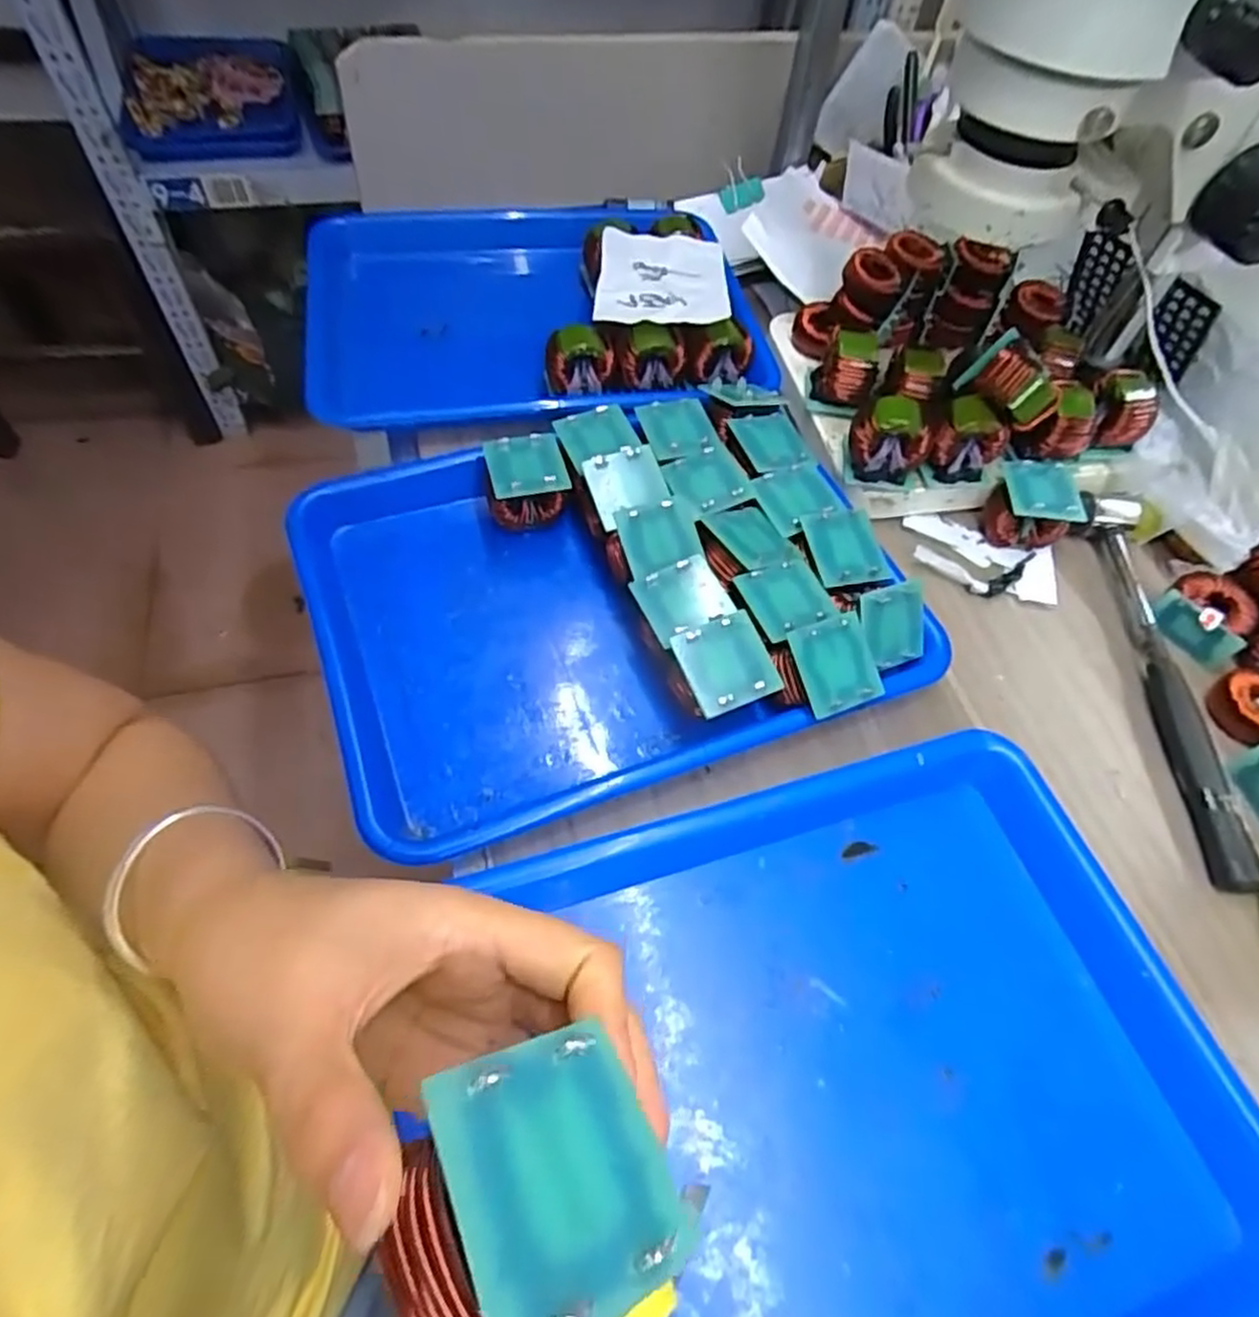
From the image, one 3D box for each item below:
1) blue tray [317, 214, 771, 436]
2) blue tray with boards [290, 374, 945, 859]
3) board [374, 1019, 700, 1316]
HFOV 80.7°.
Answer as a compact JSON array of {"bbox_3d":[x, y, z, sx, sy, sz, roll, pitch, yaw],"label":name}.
[{"bbox_3d":[-0.068,-0.260,0.581,0.327,0.081,0.256,-8,59,-10],"label":"blue tray"},{"bbox_3d":[-0.014,-0.042,0.427,0.321,0.056,0.245,-17,61,-15],"label":"blue tray with boards"},{"bbox_3d":[-0.022,0.103,0.140,0.049,0.028,0.044,5,46,-45],"label":"board"}]

